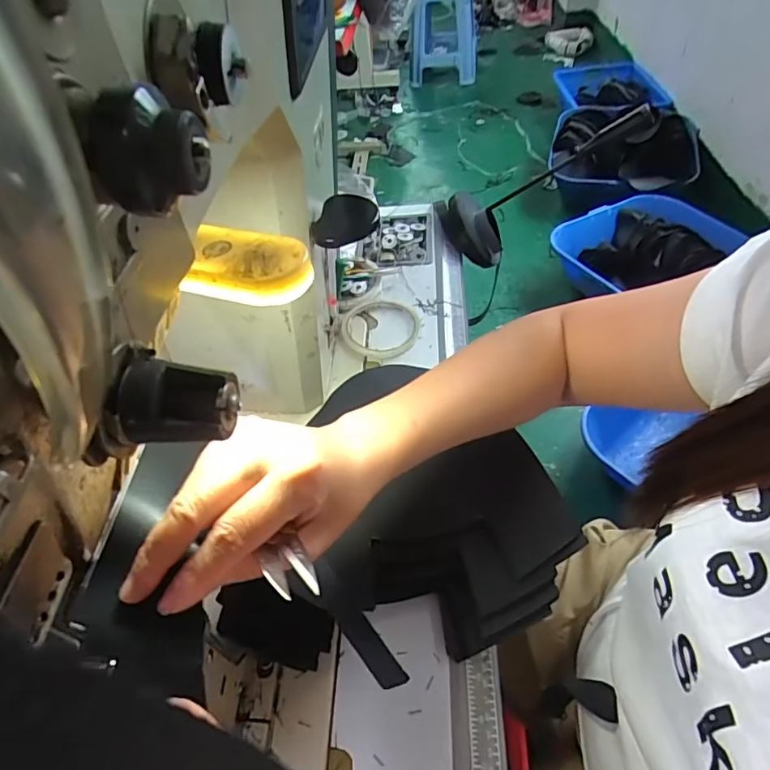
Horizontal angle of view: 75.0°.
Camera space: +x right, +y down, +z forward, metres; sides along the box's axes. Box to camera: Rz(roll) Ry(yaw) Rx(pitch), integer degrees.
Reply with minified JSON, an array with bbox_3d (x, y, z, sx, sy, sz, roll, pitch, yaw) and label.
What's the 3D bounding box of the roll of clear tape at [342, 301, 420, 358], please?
[{"bbox_3d":[-0.005,-0.067,0.576,0.087,0.010,0.091,-3,50,4],"label":"roll of clear tape"}]

